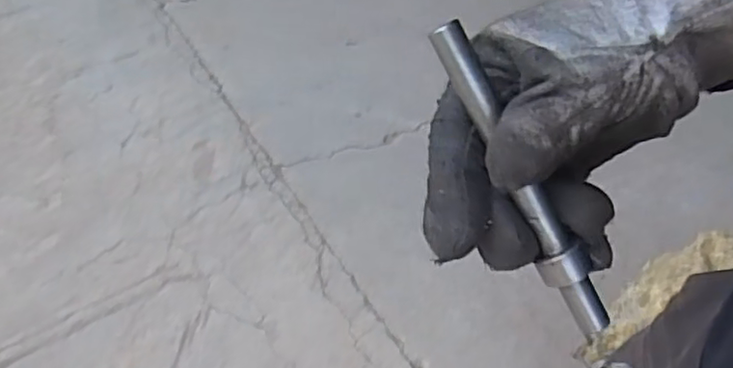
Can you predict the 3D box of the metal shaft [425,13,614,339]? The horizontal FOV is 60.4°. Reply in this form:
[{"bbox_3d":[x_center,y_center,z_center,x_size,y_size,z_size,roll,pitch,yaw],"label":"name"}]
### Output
[{"bbox_3d":[0.066,0.001,0.268,0.015,0.013,0.150,-36,102,-32],"label":"metal shaft"}]

